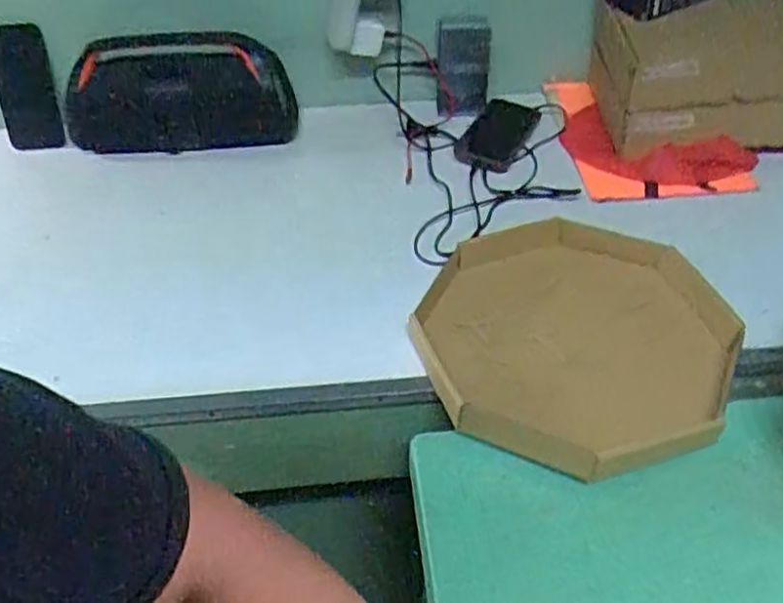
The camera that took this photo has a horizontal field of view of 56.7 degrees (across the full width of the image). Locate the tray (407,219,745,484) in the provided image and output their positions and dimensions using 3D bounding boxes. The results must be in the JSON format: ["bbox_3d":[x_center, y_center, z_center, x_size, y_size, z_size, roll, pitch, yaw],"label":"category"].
[{"bbox_3d":[0.180,0.036,0.728,0.303,0.045,0.282,15,48,17],"label":"tray"}]

